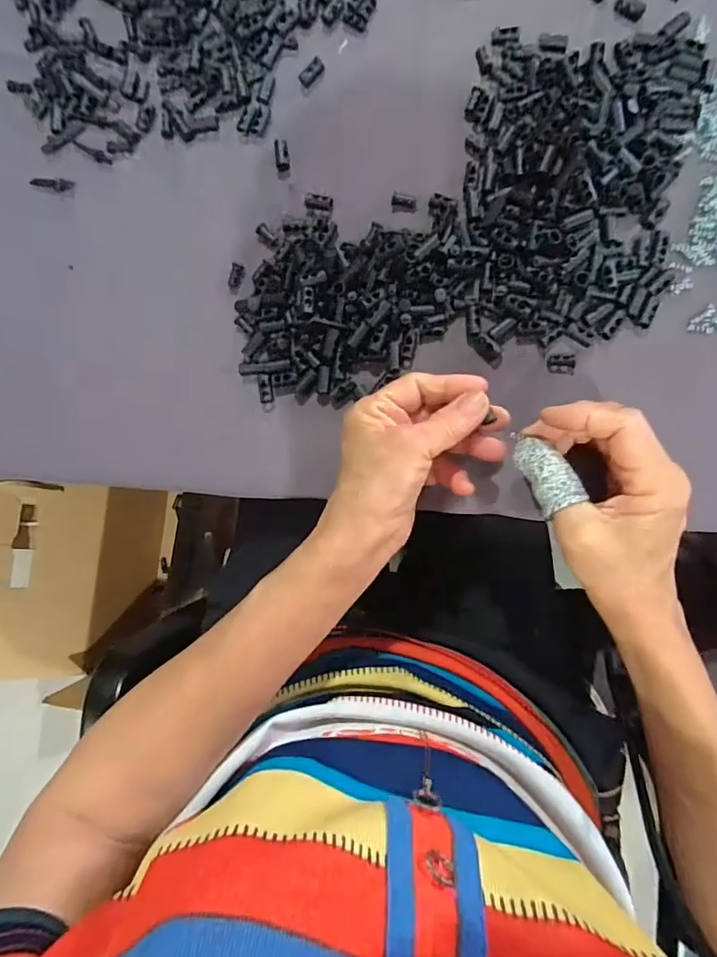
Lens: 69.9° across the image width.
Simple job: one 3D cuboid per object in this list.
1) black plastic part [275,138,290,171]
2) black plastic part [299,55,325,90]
[{"bbox_3d":[-0.052,-0.222,0.352,0.009,0.005,0.021,-5,86,8],"label":"black plastic part"},{"bbox_3d":[-0.032,-0.281,0.353,0.021,0.007,0.008,-44,82,3],"label":"black plastic part"}]

